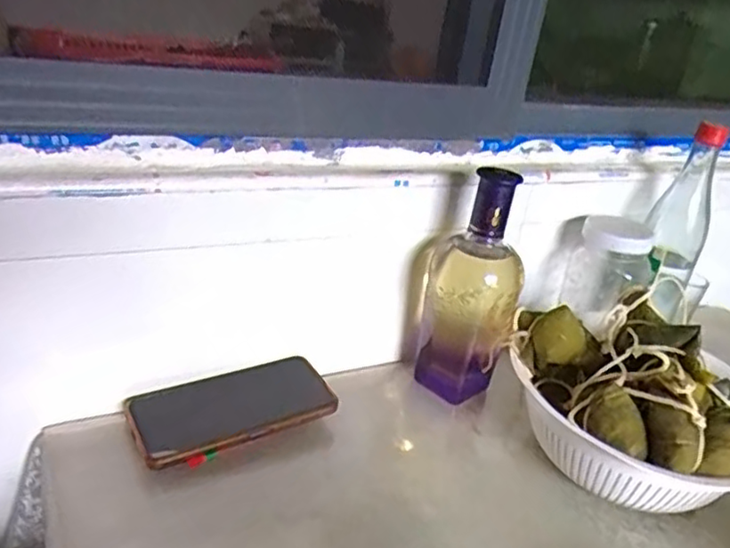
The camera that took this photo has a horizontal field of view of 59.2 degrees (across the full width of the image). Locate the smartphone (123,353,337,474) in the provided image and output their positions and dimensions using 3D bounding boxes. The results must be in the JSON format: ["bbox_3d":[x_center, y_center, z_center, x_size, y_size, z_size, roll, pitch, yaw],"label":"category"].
[{"bbox_3d":[-0.108,0.113,0.539,0.164,0.017,0.080,-9,30,-28],"label":"smartphone"}]

